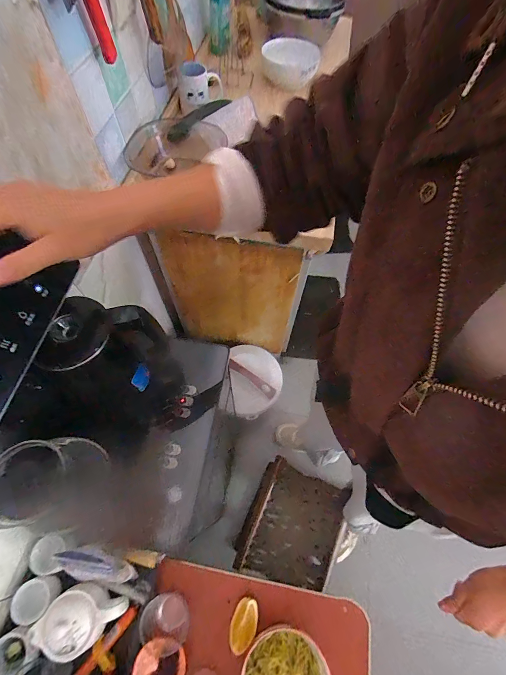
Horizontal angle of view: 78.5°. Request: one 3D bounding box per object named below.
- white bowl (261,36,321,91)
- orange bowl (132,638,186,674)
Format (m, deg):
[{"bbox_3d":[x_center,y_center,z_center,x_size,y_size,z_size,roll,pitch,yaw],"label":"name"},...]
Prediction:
[{"bbox_3d":[0.118,-0.858,0.967,0.169,0.065,0.169,1,63,-2],"label":"white bowl"},{"bbox_3d":[-0.168,0.596,0.549,0.089,0.036,0.097,1,63,-2],"label":"orange bowl"}]

